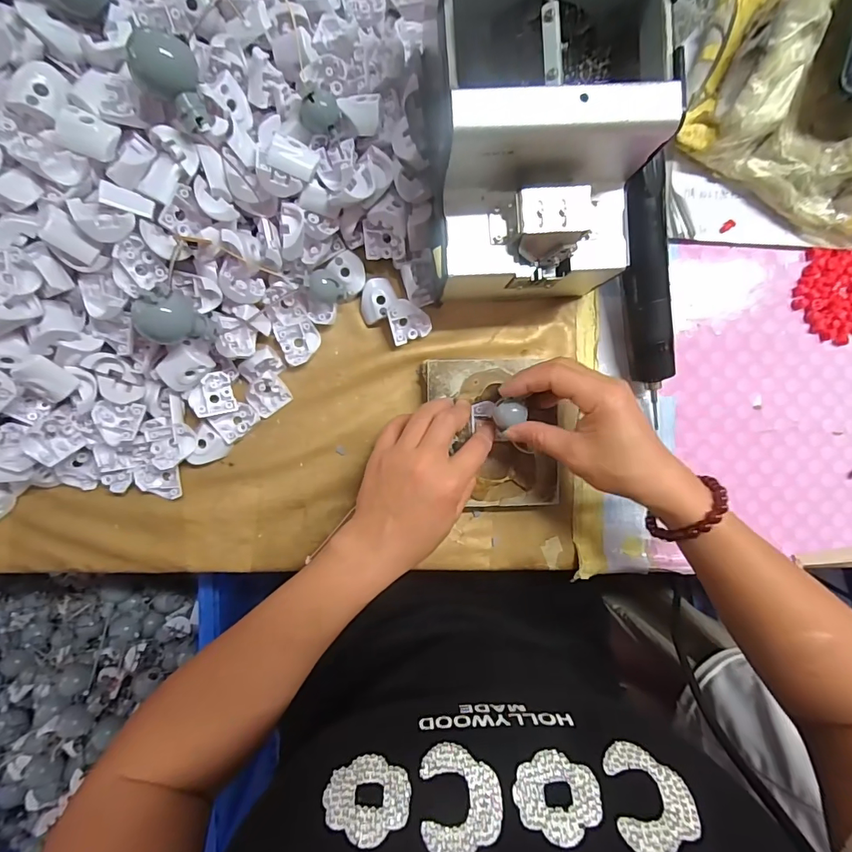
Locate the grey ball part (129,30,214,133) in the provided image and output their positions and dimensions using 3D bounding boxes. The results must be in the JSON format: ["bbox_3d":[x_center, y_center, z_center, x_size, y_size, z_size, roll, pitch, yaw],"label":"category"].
[{"bbox_3d":[-0.153,-0.207,0.285,0.035,0.035,0.051,-31,93,-2],"label":"grey ball part"}]

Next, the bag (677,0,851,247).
[{"bbox_3d":[0.312,-0.253,0.362,0.204,0.066,0.170,23,90,-3],"label":"bag"}]

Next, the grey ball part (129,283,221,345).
[{"bbox_3d":[-0.172,-0.075,0.315,0.042,0.035,0.030,-13,92,-2],"label":"grey ball part"}]

